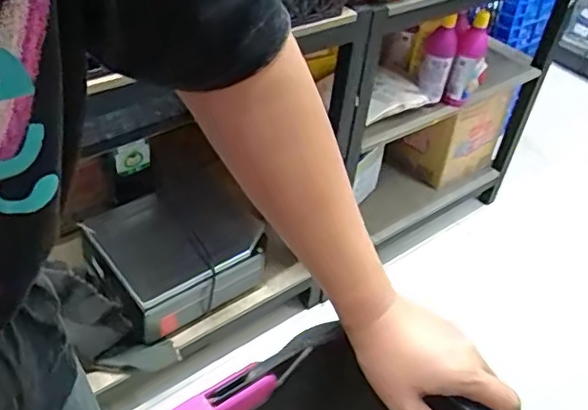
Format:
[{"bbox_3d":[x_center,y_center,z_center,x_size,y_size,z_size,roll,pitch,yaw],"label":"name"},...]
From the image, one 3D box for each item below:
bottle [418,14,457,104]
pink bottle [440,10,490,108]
[{"bbox_3d":[0.341,-0.345,1.419,0.072,0.197,0.056,16,42,11],"label":"bottle"},{"bbox_3d":[0.420,-0.343,1.437,0.074,0.220,0.083,16,42,11],"label":"pink bottle"}]

